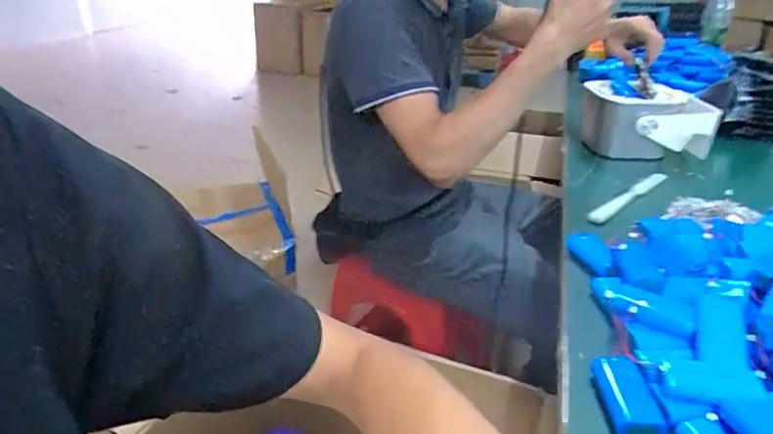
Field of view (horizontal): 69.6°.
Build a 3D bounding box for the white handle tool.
[{"bbox_3d":[0.337,-0.030,0.778,0.213,0.017,0.016,-21,36,-38],"label":"white handle tool"}]

